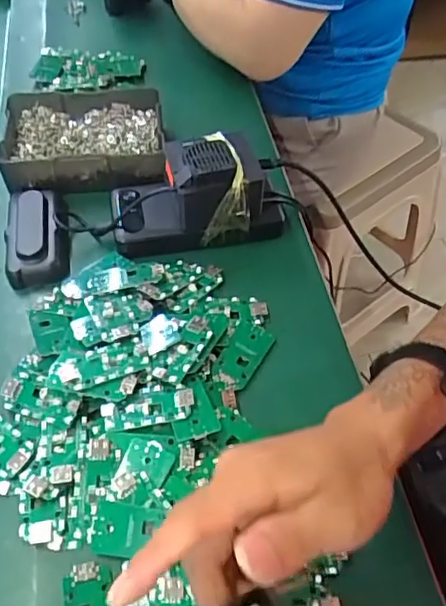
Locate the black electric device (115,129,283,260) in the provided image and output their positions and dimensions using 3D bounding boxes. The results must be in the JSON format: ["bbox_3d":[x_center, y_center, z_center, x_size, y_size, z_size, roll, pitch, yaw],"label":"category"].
[{"bbox_3d":[-0.027,-0.103,0.509,0.148,0.073,0.073,-10,55,-6],"label":"black electric device"}]

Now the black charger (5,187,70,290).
[{"bbox_3d":[-0.168,-0.063,0.520,0.054,0.038,0.105,-11,56,-7],"label":"black charger"}]

